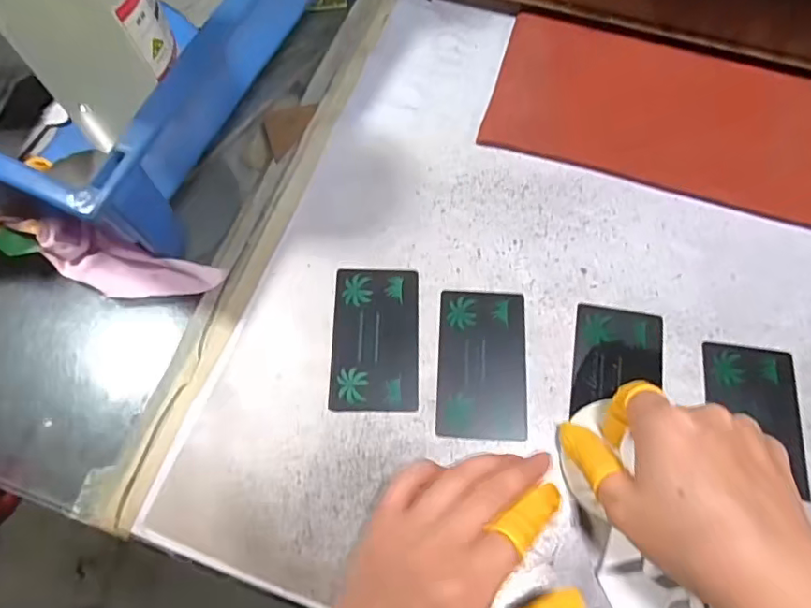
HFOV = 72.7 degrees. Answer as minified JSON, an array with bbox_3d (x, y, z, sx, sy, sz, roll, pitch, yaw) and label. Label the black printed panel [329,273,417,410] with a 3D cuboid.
[{"bbox_3d":[-0.017,0.018,0.317,0.049,0.004,0.085,0,67,1],"label":"black printed panel"}]

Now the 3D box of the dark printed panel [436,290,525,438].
[{"bbox_3d":[0.043,0.032,0.312,0.049,0.004,0.085,3,67,2],"label":"dark printed panel"}]

